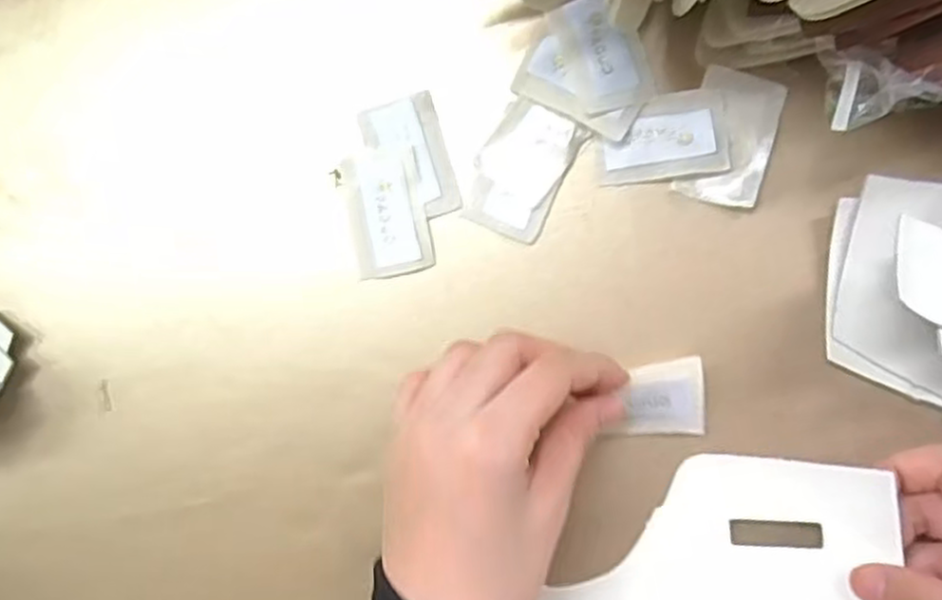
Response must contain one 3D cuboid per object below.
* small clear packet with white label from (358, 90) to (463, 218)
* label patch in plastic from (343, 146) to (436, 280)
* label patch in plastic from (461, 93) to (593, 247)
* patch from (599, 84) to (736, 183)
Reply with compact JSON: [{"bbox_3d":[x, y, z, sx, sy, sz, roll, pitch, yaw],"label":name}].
[{"bbox_3d":[-0.027,-0.062,0.329,0.033,0.004,0.053,-17,90,6],"label":"small clear packet with white label"},{"bbox_3d":[-0.037,-0.038,0.328,0.034,0.006,0.055,-8,91,6],"label":"label patch in plastic"},{"bbox_3d":[0.022,-0.056,0.323,0.037,0.004,0.055,27,94,4],"label":"label patch in plastic"},{"bbox_3d":[0.081,-0.069,0.315,0.052,0.004,0.036,-8,91,6],"label":"patch"}]

